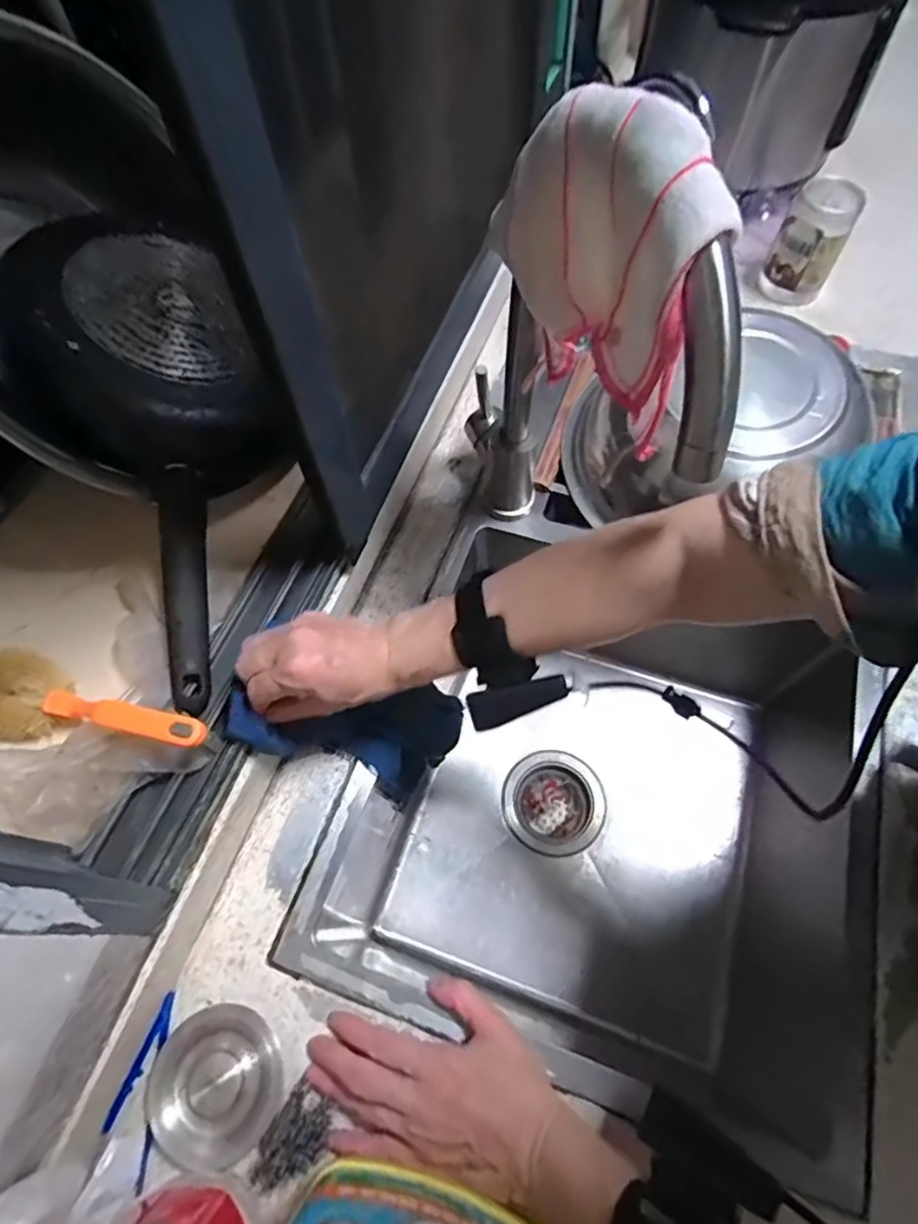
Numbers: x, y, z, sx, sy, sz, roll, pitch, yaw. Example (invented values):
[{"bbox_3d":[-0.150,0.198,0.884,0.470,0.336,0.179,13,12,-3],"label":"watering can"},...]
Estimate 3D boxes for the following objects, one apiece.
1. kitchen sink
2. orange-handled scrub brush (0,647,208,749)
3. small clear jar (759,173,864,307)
[{"bbox_3d":[0.142,0.172,0.597,0.504,0.198,0.474,16,64,10],"label":"kitchen sink"},{"bbox_3d":[-0.276,0.071,0.440,0.228,0.041,0.067,6,60,27],"label":"orange-handled scrub brush"},{"bbox_3d":[0.426,-0.450,0.748,0.074,0.124,0.075,-1,62,1],"label":"small clear jar"}]

